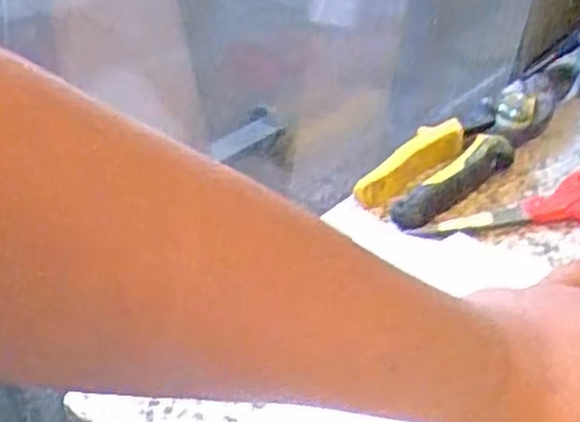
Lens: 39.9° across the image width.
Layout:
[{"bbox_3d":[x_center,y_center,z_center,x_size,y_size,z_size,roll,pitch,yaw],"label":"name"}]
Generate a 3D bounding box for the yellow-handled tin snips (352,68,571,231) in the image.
[{"bbox_3d":[0.136,-0.053,0.563,0.053,0.025,0.231,30,48,34],"label":"yellow-handled tin snips"}]

